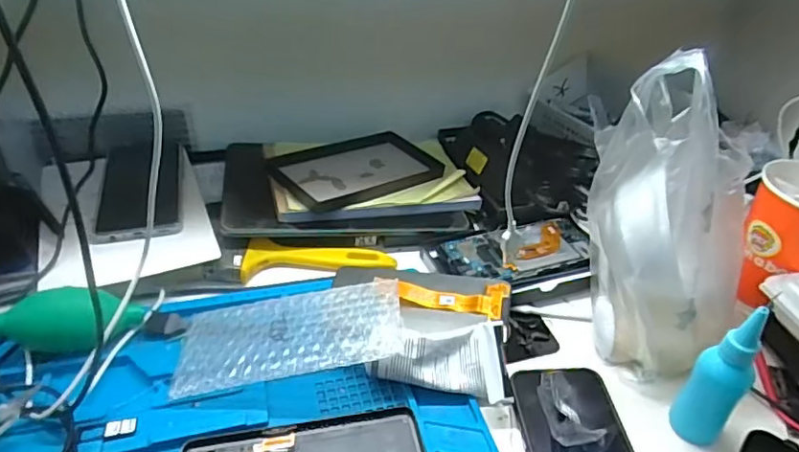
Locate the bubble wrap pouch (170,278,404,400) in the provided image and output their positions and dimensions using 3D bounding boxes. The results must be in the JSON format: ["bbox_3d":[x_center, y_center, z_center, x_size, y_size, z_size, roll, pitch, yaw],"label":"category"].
[{"bbox_3d":[-0.085,0.082,0.443,0.171,0.008,0.088,-12,34,-1],"label":"bubble wrap pouch"}]

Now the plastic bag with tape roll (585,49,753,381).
[{"bbox_3d":[0.212,-0.012,0.451,0.097,0.205,0.171,-3,38,-10],"label":"plastic bag with tape roll"}]

